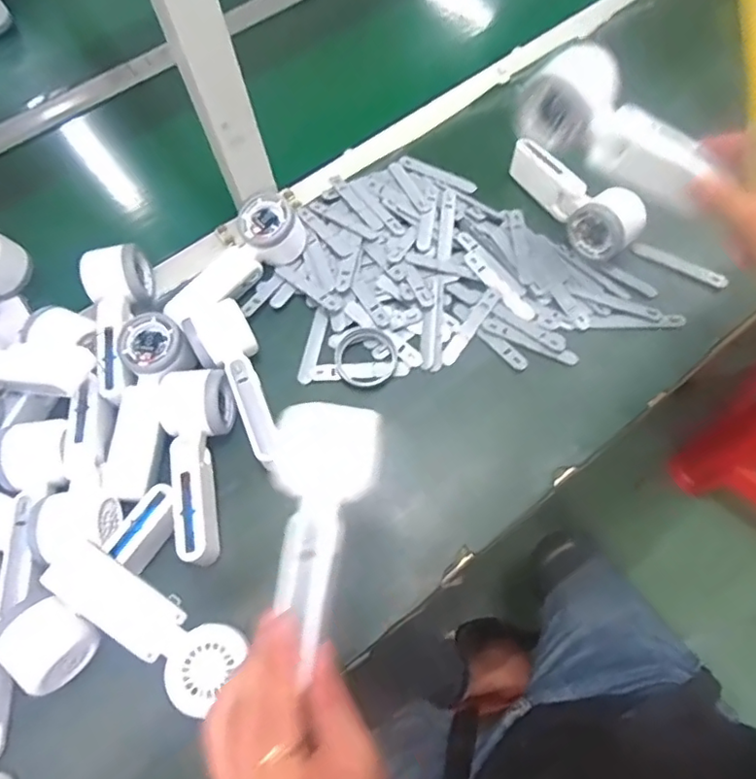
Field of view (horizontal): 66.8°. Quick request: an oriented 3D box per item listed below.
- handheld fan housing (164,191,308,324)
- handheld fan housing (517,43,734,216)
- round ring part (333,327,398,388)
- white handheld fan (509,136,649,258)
[{"bbox_3d":[-0.142,-0.128,0.571,0.061,0.042,0.164,32,70,18],"label":"handheld fan housing"},{"bbox_3d":[0.177,-0.188,0.422,0.146,0.051,0.045,34,69,-3],"label":"handheld fan housing"},{"bbox_3d":[-0.013,-0.033,0.550,0.058,0.013,0.060,-2,63,3],"label":"round ring part"},{"bbox_3d":[0.205,-0.205,0.596,0.056,0.050,0.162,-30,65,-11],"label":"white handheld fan"}]

